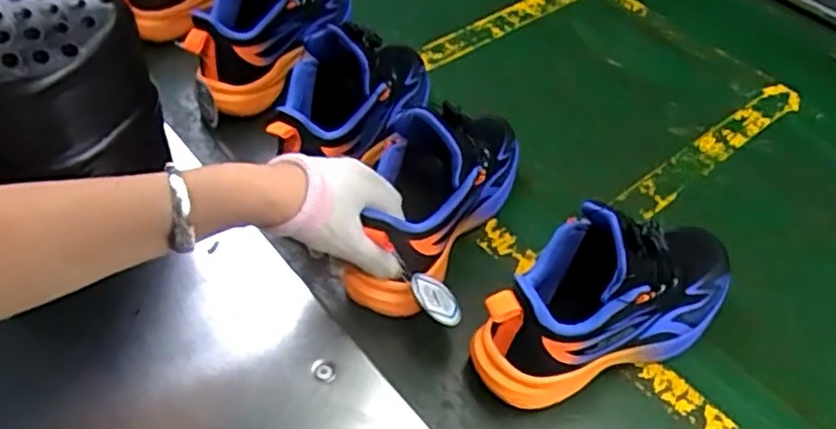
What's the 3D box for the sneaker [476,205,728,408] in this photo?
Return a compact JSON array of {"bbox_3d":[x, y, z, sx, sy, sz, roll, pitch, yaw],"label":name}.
[{"bbox_3d":[0.154,0.055,0.510,0.231,0.142,0.087,-17,53,-19],"label":"sneaker"}]

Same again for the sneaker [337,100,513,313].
[{"bbox_3d":[0.019,-0.038,0.570,0.083,0.140,0.231,27,52,17],"label":"sneaker"}]

